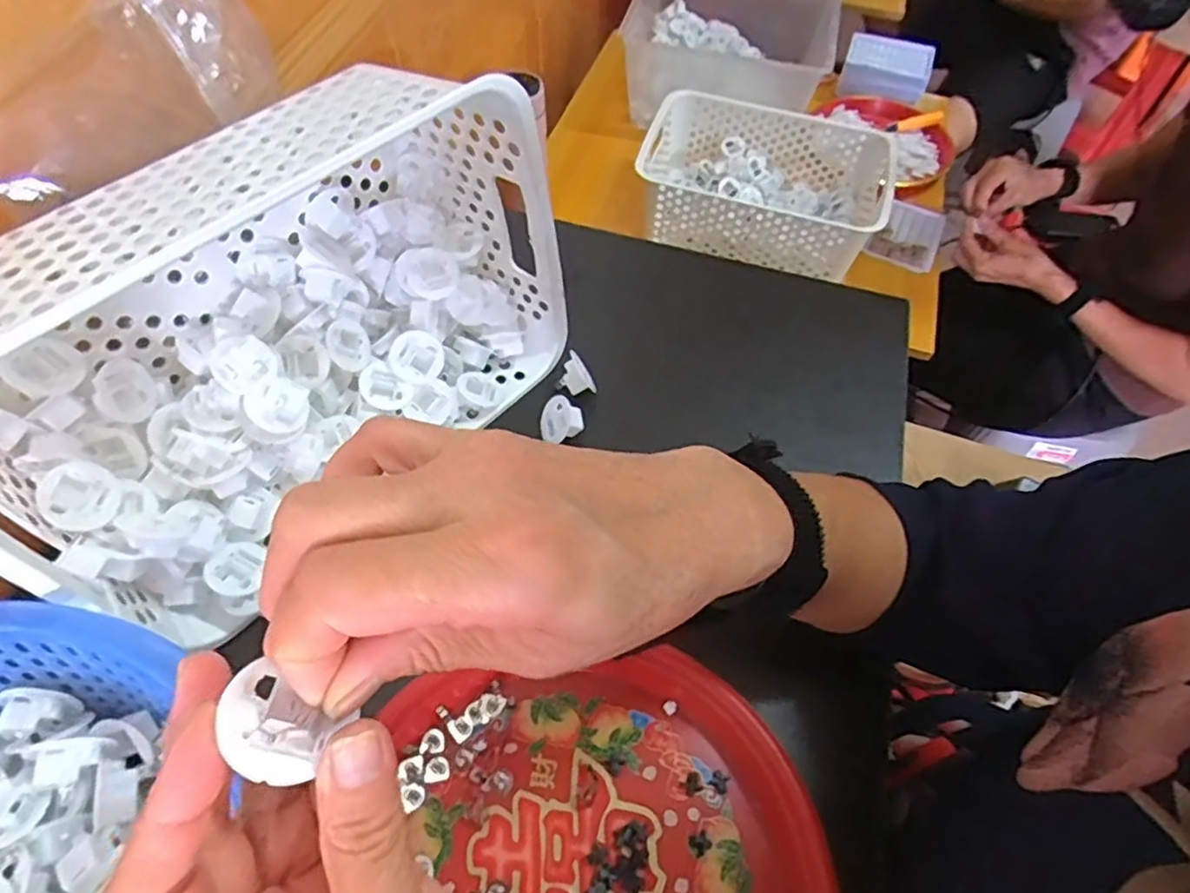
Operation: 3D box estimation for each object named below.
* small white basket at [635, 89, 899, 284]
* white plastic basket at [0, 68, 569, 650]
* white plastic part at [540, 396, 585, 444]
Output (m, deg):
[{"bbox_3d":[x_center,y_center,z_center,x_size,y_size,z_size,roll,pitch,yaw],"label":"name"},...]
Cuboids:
[{"bbox_3d":[0.219,-0.346,0.882,0.306,0.093,0.206,18,59,7],"label":"small white basket"},{"bbox_3d":[-0.169,-0.065,0.363,0.129,0.183,0.303,39,64,19],"label":"white plastic basket"},{"bbox_3d":[-0.022,-0.019,0.449,0.028,0.020,0.026,2,58,-3],"label":"white plastic part"}]

